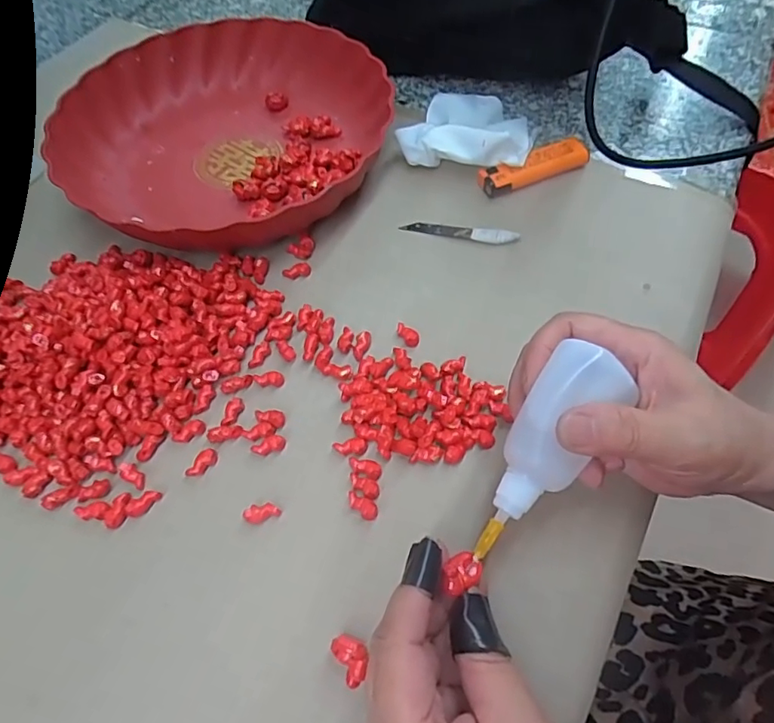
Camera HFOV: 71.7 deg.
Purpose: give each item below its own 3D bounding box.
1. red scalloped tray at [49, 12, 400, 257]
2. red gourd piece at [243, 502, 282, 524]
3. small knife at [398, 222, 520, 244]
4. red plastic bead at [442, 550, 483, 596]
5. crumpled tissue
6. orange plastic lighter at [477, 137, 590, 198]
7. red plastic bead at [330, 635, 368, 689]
[{"bbox_3d":[-0.131,-0.187,0.423,0.257,0.043,0.224,16,62,13],"label":"red scalloped tray"},{"bbox_3d":[-0.064,0.078,0.277,0.018,0.007,0.009,-15,60,-5],"label":"red gourd piece"},{"bbox_3d":[0.050,-0.091,0.375,0.081,0.005,0.010,11,61,10],"label":"small knife"},{"bbox_3d":[0.031,0.087,0.221,0.014,0.011,0.019,32,65,21],"label":"red plastic bead"},{"bbox_3d":[0.066,-0.184,0.413,0.094,0.034,0.094,20,62,14],"label":"crumpled tissue"},{"bbox_3d":[0.108,-0.145,0.396,0.081,0.013,0.026,-19,60,-8],"label":"orange plastic lighter"},{"bbox_3d":[-0.015,0.131,0.236,0.014,0.012,0.020,-28,62,-13],"label":"red plastic bead"}]

